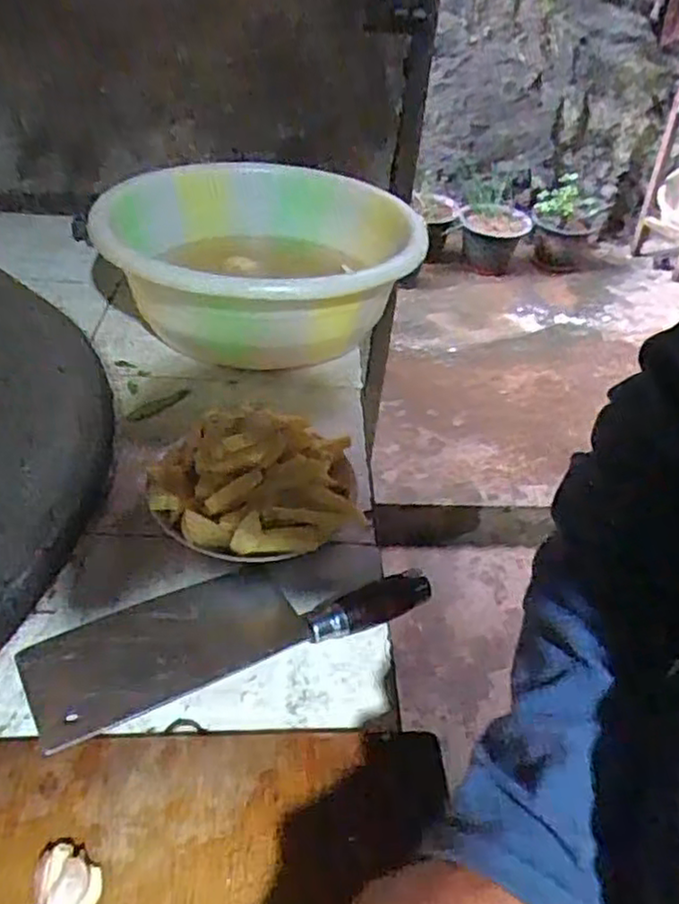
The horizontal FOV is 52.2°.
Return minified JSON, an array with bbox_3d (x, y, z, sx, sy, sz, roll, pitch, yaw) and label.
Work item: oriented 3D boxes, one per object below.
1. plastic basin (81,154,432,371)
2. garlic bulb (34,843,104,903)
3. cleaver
[{"bbox_3d":[-0.087,-0.229,0.866,0.359,0.161,0.358,3,38,-3],"label":"plastic basin"},{"bbox_3d":[-0.143,0.224,0.365,0.031,0.019,0.031,3,38,-3],"label":"garlic bulb"},{"bbox_3d":[-0.082,0.122,0.521,0.286,0.018,0.105,-16,43,-25],"label":"cleaver"}]

